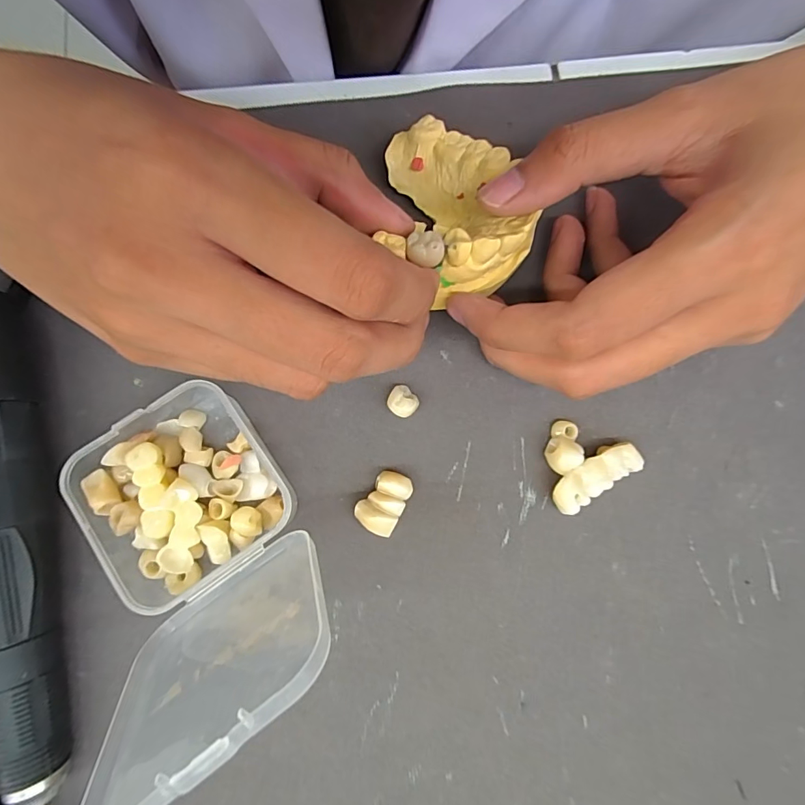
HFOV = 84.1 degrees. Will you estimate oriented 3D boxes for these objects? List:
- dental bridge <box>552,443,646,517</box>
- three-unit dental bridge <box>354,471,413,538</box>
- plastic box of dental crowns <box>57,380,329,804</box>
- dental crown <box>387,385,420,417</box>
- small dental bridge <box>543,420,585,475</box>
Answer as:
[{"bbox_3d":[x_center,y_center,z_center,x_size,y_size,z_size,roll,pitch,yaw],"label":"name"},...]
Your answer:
[{"bbox_3d":[0.064,0.024,0.149,0.033,0.009,0.012,-30,81,-6],"label":"dental bridge"},{"bbox_3d":[-0.006,0.033,0.148,0.014,0.007,0.020,28,81,5],"label":"three-unit dental bridge"},{"bbox_3d":[-0.061,0.037,0.117,0.058,0.066,0.087,-31,81,-6],"label":"plastic box of dental crowns"},{"bbox_3d":[0.000,0.000,0.154,0.010,0.008,0.009,37,82,6],"label":"dental crown"},{"bbox_3d":[0.054,0.015,0.150,0.010,0.009,0.018,12,80,2],"label":"small dental bridge"}]

